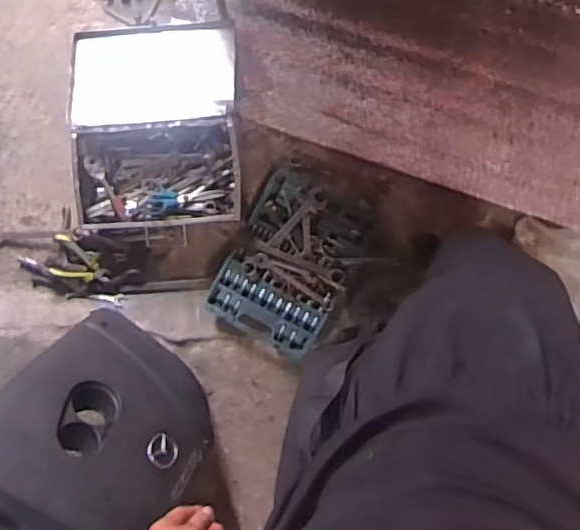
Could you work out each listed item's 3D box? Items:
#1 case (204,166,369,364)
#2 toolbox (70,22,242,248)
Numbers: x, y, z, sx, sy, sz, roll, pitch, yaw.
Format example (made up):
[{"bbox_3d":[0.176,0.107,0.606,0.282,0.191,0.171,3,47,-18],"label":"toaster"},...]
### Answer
[{"bbox_3d":[0.001,-0.005,1.460,0.281,0.082,0.395,28,98,4],"label":"case"},{"bbox_3d":[-0.316,-0.314,1.465,0.411,0.102,0.451,-2,95,8],"label":"toolbox"}]

